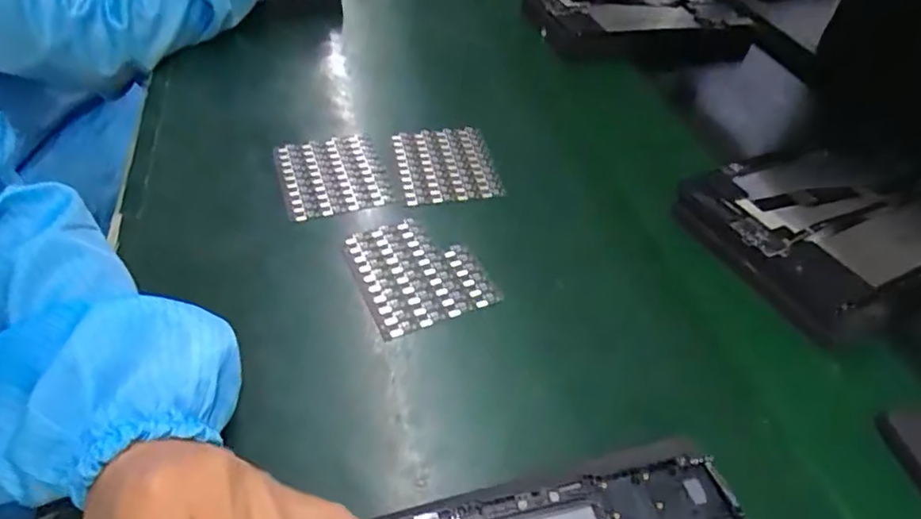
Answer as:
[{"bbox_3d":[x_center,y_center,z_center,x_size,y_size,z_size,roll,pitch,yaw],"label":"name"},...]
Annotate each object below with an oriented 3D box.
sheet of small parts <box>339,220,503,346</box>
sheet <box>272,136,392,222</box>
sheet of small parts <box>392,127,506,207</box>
[{"bbox_3d":[-0.030,0.007,0.415,0.080,0.005,0.094,-16,47,-19],"label":"sheet of small parts"},{"bbox_3d":[-0.104,-0.070,0.489,0.082,0.007,0.098,-11,45,-15],"label":"sheet"},{"bbox_3d":[-0.013,-0.080,0.503,0.078,0.006,0.092,-6,44,-10],"label":"sheet of small parts"}]

